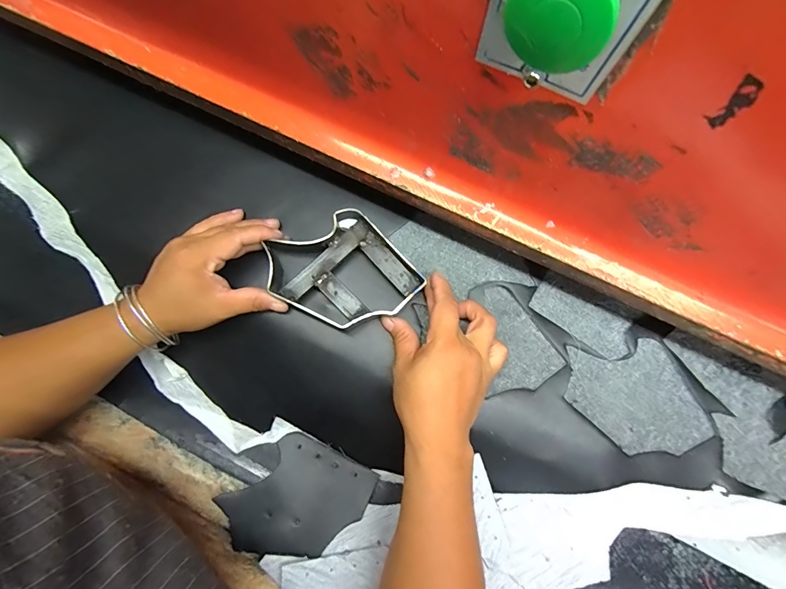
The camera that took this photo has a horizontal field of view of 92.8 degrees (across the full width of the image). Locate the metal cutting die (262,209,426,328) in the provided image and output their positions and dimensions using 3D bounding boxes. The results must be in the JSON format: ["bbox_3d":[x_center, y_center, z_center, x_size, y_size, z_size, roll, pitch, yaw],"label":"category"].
[{"bbox_3d":[-0.047,-0.020,0.346,0.118,0.031,0.105,43,72,14],"label":"metal cutting die"}]

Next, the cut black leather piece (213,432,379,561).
[{"bbox_3d":[-0.087,0.189,0.348,0.117,0.004,0.097,-41,75,-21],"label":"cut black leather piece"}]

